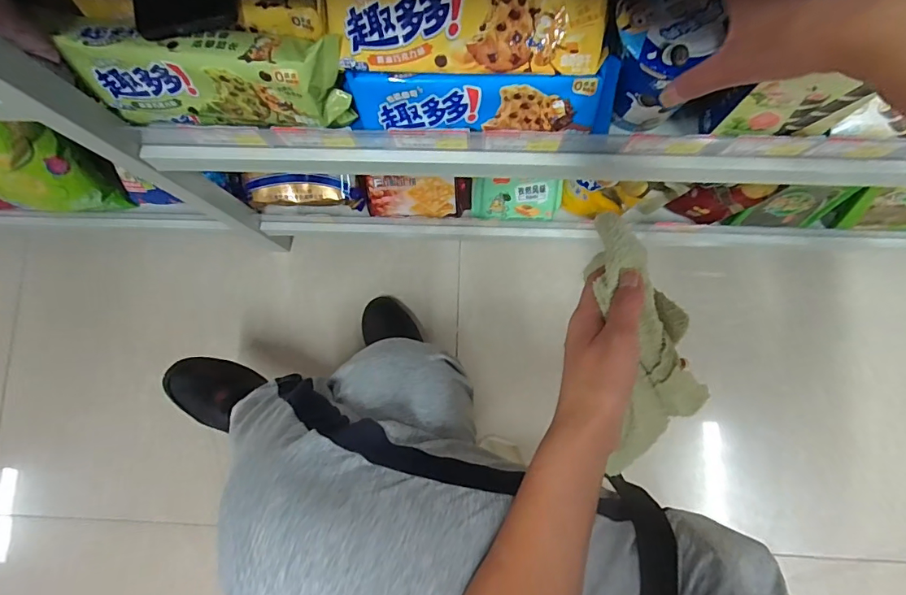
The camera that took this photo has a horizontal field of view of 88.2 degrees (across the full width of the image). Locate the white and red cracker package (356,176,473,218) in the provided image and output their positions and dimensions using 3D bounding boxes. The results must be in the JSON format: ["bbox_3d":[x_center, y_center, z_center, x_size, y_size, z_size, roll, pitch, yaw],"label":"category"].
[{"bbox_3d":[-0.051,-0.160,0.675,0.148,0.087,0.048,0,49,5],"label":"white and red cracker package"}]

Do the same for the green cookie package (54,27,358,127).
[{"bbox_3d":[-0.196,-0.181,0.390,0.212,0.082,0.041,6,83,3],"label":"green cookie package"}]

